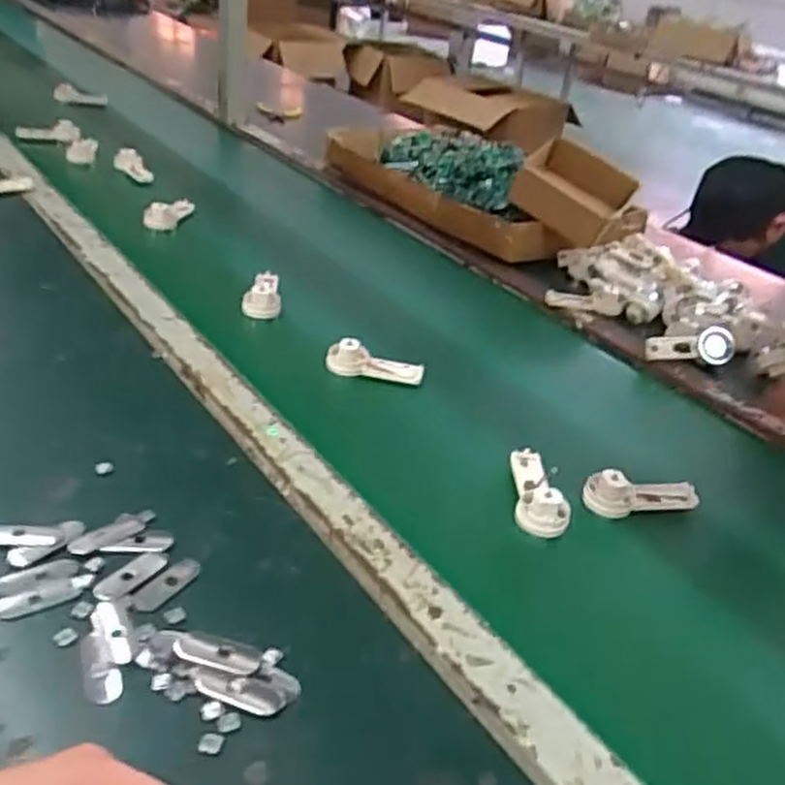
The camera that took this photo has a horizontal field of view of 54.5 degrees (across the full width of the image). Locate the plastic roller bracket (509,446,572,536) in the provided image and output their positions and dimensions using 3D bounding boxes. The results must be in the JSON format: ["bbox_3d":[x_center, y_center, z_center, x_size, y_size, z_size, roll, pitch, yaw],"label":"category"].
[{"bbox_3d":[0.120,0.077,0.624,0.040,0.036,0.093,7,33,0],"label":"plastic roller bracket"}]

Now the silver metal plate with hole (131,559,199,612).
[{"bbox_3d":[-0.150,0.128,0.507,0.017,0.005,0.051,26,38,27],"label":"silver metal plate with hole"}]

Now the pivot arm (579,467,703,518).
[{"bbox_3d":[0.207,0.086,0.629,0.094,0.036,0.026,4,33,-5],"label":"pivot arm"}]

